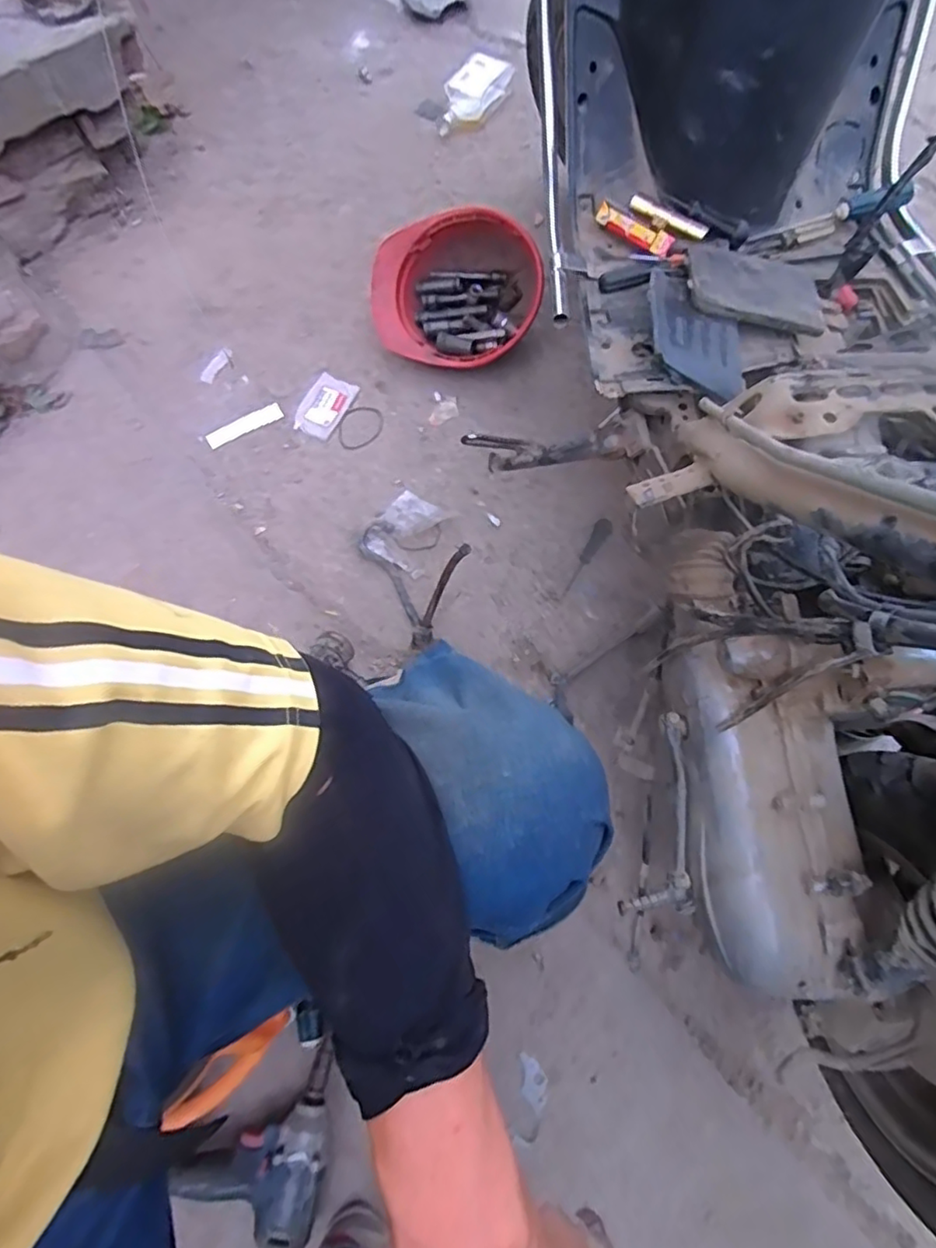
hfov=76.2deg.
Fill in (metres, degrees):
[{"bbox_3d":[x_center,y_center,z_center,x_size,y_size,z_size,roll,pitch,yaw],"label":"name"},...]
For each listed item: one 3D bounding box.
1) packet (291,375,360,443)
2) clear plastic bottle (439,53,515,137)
[{"bbox_3d":[-0.244,-0.373,1.023,0.081,0.011,0.119,26,73,9],"label":"packet"},{"bbox_3d":[0.014,-1.131,1.278,0.094,0.064,0.226,27,73,9],"label":"clear plastic bottle"}]

